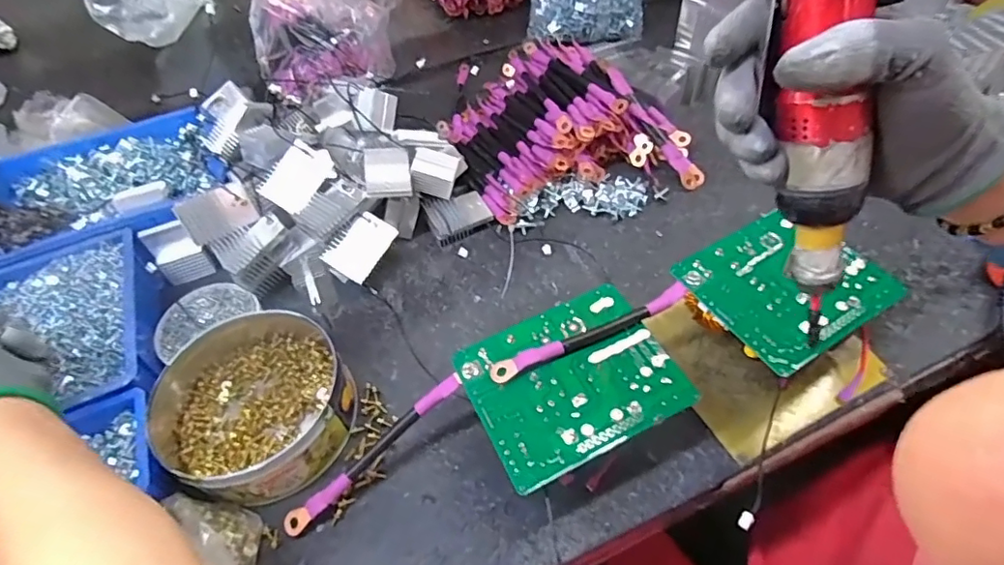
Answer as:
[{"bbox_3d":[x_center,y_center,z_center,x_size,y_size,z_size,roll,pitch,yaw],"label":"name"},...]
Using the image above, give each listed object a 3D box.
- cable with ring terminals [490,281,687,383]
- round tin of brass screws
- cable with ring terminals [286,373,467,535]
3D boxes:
[{"bbox_3d":[0.071,0.038,0.431,0.171,0.009,0.016,-22,54,-12],"label":"cable with ring terminals"},{"bbox_3d":[-0.214,0.096,0.465,0.178,0.052,0.148,25,58,22],"label":"round tin of brass screws"},{"bbox_3d":[-0.100,0.130,0.418,0.173,0.010,0.016,-42,58,-2],"label":"cable with ring terminals"}]

